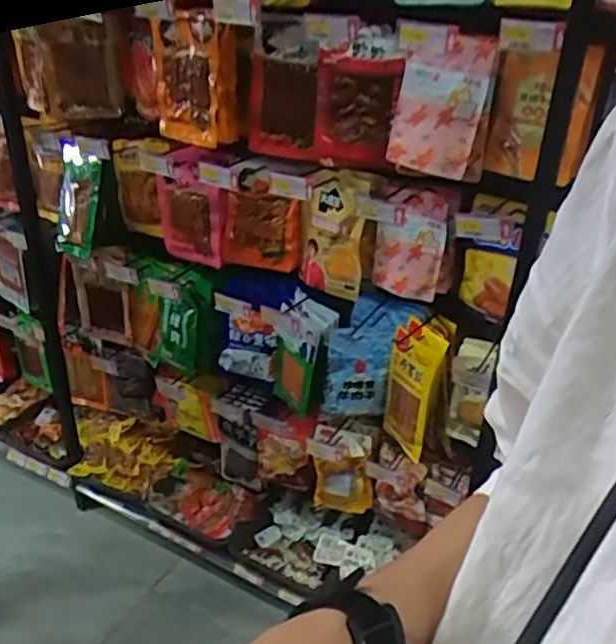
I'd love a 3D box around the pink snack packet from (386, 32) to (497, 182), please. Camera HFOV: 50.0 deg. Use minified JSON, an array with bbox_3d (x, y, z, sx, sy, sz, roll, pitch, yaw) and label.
[{"bbox_3d":[0.221,-0.357,1.105,0.151,0.220,0.044,9,30,13],"label":"pink snack packet"}]

